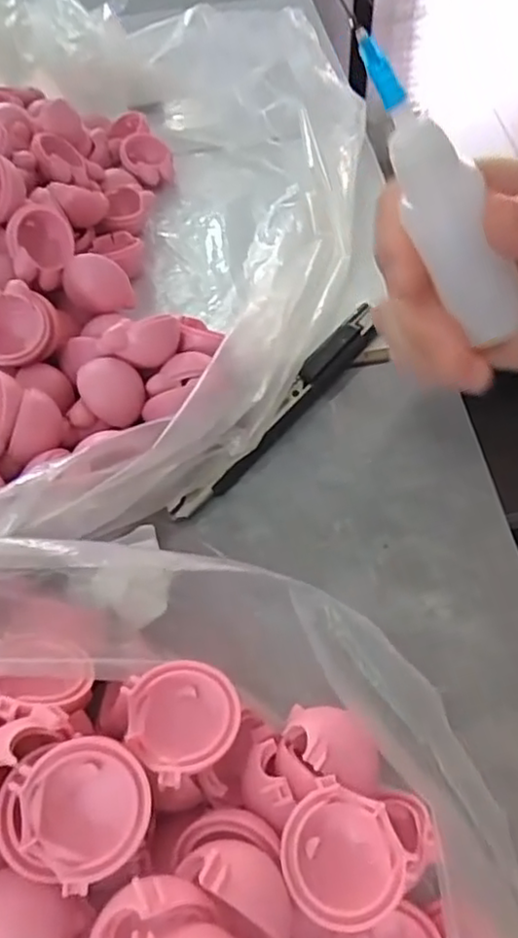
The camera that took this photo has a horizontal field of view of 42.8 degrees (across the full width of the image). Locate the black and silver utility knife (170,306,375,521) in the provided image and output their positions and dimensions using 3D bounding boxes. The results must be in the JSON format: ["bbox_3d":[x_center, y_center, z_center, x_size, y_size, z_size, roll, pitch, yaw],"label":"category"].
[{"bbox_3d":[0.010,-0.026,0.277,0.014,0.015,0.131,33,63,26],"label":"black and silver utility knife"}]

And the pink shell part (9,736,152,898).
[{"bbox_3d":[-0.042,0.080,0.158,0.030,0.011,0.030,3,74,-10],"label":"pink shell part"}]

